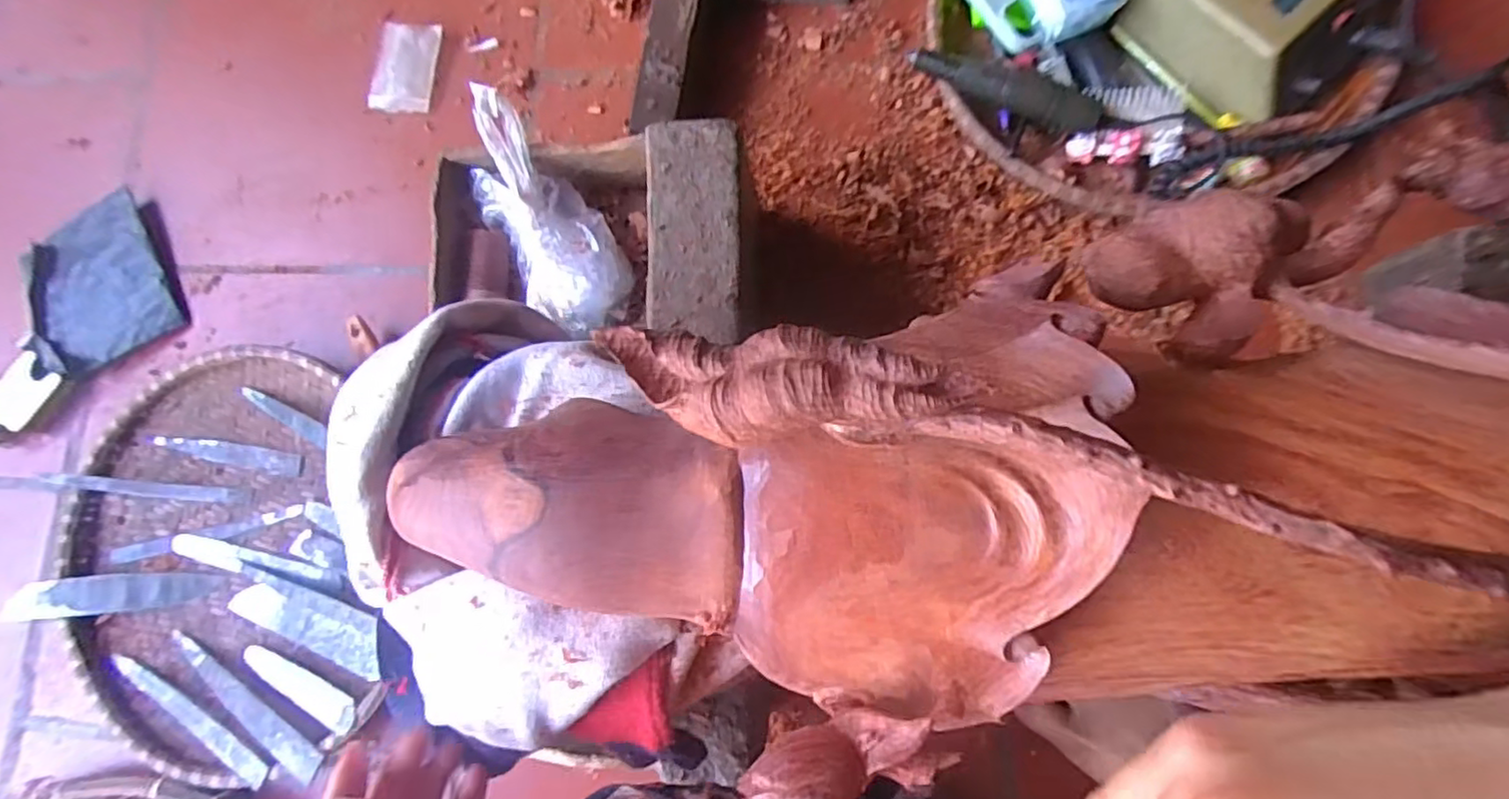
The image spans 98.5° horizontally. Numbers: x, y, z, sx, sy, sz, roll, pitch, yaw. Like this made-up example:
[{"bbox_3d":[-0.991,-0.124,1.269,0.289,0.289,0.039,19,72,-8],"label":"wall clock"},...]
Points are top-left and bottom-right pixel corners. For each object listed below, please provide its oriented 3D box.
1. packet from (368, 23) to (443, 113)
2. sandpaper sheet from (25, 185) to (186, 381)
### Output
[{"bbox_3d":[-0.317,-0.302,0.590,0.057,0.007,0.082,7,84,7],"label":"packet"},{"bbox_3d":[-0.604,-0.101,0.595,0.122,0.027,0.142,-29,81,2],"label":"sandpaper sheet"}]

